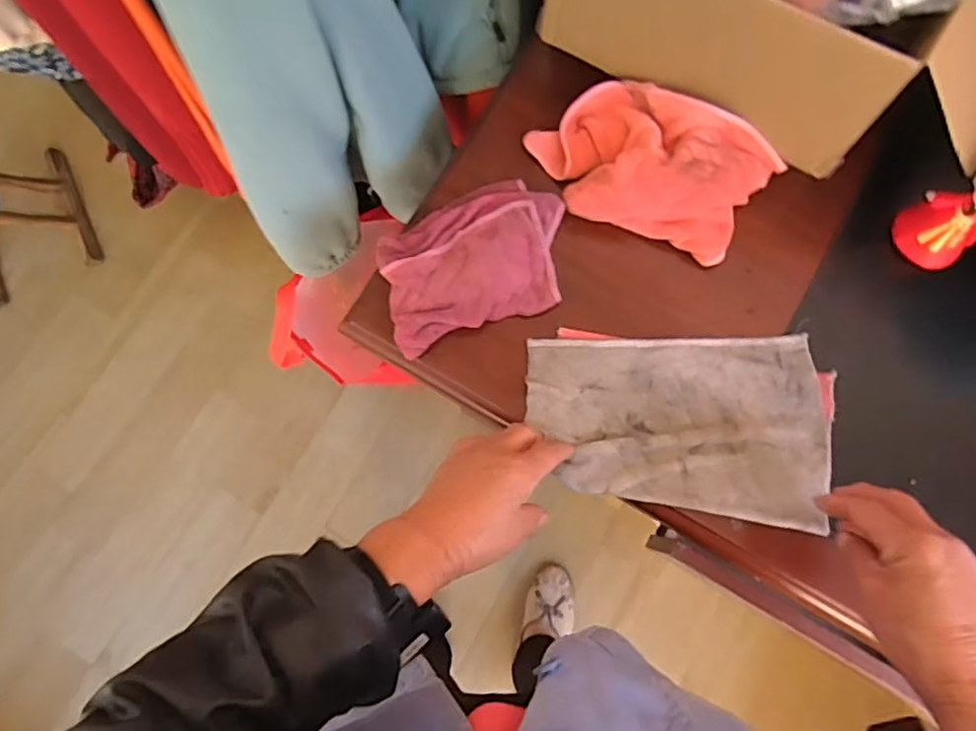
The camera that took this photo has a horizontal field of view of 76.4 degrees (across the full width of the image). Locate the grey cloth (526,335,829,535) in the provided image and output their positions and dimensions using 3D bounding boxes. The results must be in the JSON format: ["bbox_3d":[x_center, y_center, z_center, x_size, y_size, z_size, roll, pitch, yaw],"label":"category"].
[{"bbox_3d":[0.154,0.050,0.504,0.235,0.015,0.149,-1,77,1],"label":"grey cloth"}]

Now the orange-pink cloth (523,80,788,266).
[{"bbox_3d":[0.132,-0.173,0.530,0.203,0.049,0.115,28,80,7],"label":"orange-pink cloth"}]

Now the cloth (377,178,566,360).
[{"bbox_3d":[-0.011,-0.092,0.528,0.161,0.022,0.118,-19,77,-3],"label":"cloth"}]

